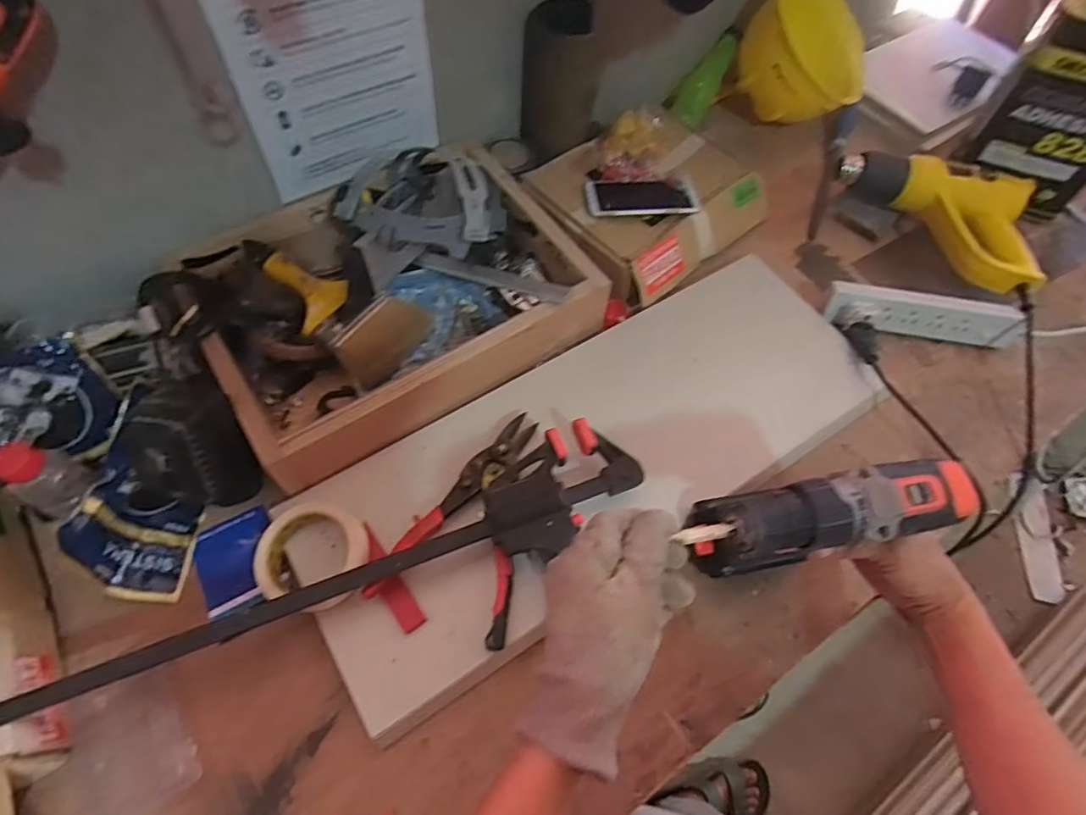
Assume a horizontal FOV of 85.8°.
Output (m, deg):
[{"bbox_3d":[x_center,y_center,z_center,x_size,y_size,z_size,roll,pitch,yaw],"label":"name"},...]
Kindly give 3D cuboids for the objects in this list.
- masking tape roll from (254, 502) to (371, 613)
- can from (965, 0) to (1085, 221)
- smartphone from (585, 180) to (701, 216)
[{"bbox_3d":[-0.220,0.140,0.556,0.103,0.026,0.094,1,61,-2],"label":"masking tape roll"},{"bbox_3d":[0.707,-0.405,0.798,0.180,0.247,0.111,36,65,16],"label":"can"},{"bbox_3d":[0.129,-0.278,0.766,0.142,0.015,0.057,-4,76,-2],"label":"smartphone"}]

